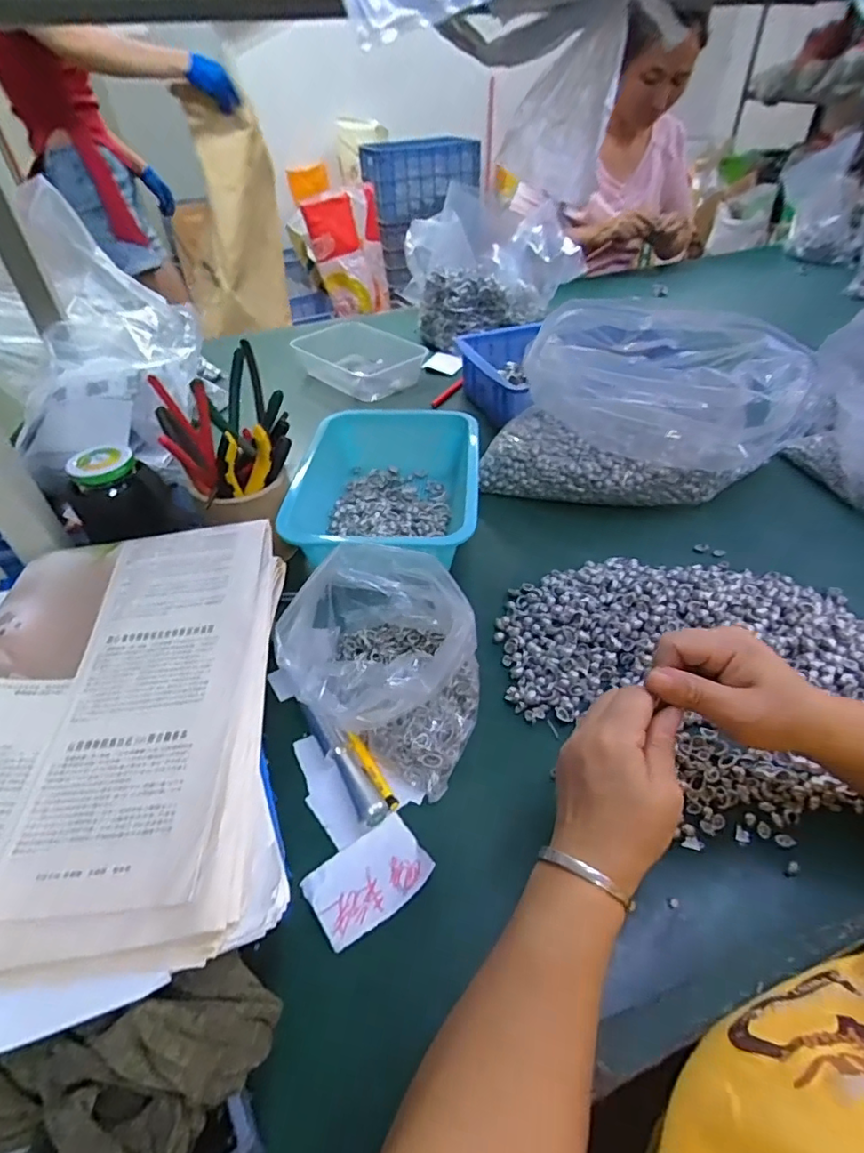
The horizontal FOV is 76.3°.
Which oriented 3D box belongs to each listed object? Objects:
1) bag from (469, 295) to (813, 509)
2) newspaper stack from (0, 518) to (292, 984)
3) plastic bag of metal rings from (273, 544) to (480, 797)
[{"bbox_3d":[0.222,-0.184,0.621,0.301,0.185,0.142,8,44,13],"label":"bag"},{"bbox_3d":[-0.196,0.076,0.338,0.203,0.037,0.275,-6,43,-3],"label":"newspaper stack"},{"bbox_3d":[-0.033,0.053,0.441,0.147,0.099,0.172,10,44,15],"label":"plastic bag of metal rings"}]

